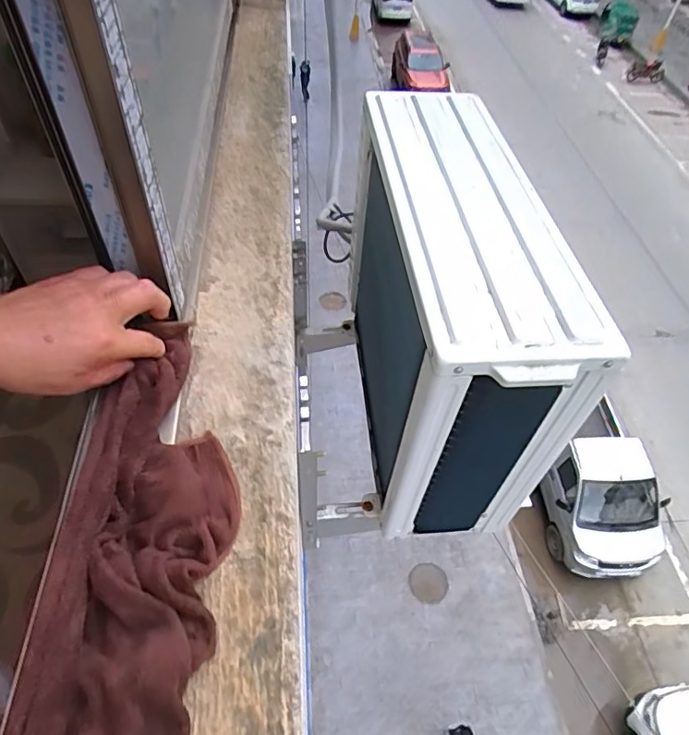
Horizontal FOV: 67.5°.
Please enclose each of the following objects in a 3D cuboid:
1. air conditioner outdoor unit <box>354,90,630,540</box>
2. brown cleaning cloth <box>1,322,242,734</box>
[{"bbox_3d":[0.179,-0.115,0.986,0.240,0.496,0.694,-2,52,-6],"label":"air conditioner outdoor unit"},{"bbox_3d":[-0.130,0.211,0.279,0.105,0.049,0.629,-1,51,-5],"label":"brown cleaning cloth"}]

